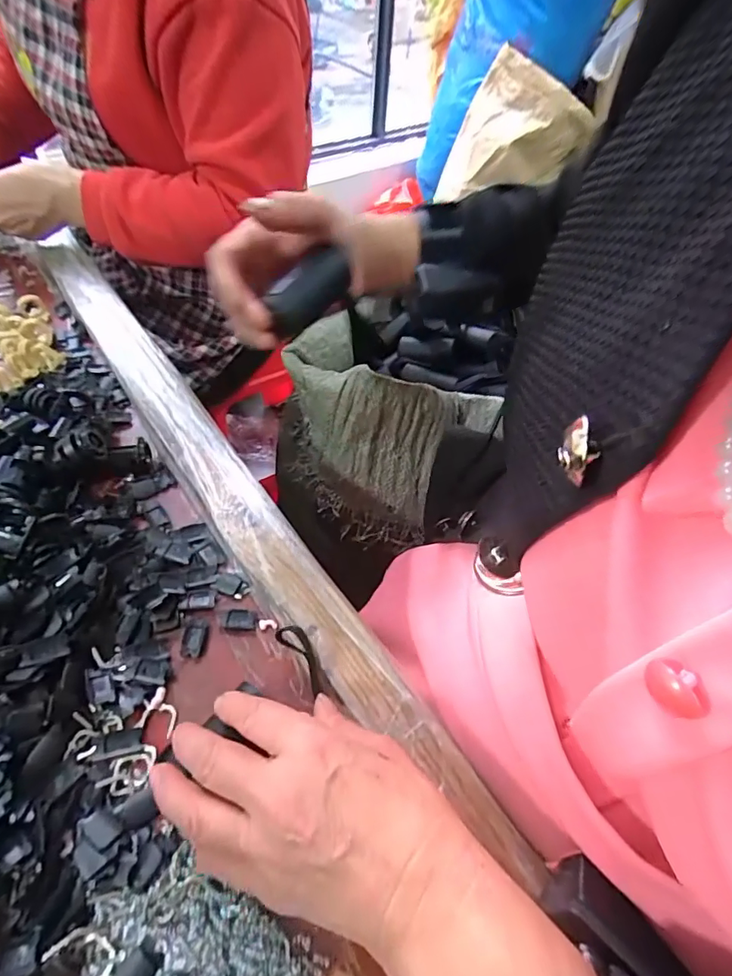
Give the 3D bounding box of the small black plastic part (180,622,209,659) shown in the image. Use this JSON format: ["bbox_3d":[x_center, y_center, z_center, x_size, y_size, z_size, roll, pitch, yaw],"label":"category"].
[{"bbox_3d":[-0.108,0.094,0.300,0.014,0.004,0.023,0,53,-5],"label":"small black plastic part"}]

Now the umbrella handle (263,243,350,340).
[{"bbox_3d":[-0.035,-0.120,0.294,0.020,0.022,0.060,33,73,22],"label":"umbrella handle"}]

